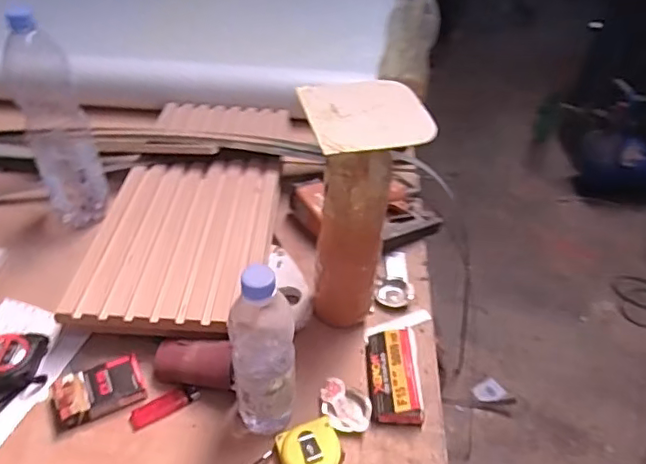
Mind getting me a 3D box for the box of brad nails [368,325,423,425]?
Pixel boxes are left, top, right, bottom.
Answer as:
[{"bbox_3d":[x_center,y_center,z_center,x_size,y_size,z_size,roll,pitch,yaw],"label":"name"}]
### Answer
[{"bbox_3d":[0.091,0.178,0.709,0.062,0.027,0.126,3,42,-1],"label":"box of brad nails"}]

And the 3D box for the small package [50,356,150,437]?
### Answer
[{"bbox_3d":[-0.268,0.191,0.666,0.105,0.031,0.056,-18,46,-21],"label":"small package"}]

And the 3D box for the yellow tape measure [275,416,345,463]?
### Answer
[{"bbox_3d":[-0.012,0.247,0.617,0.067,0.046,0.064,-12,45,-16],"label":"yellow tape measure"}]

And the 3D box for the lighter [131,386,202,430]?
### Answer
[{"bbox_3d":[-0.188,0.205,0.664,0.080,0.010,0.024,-20,47,-23],"label":"lighter"}]

